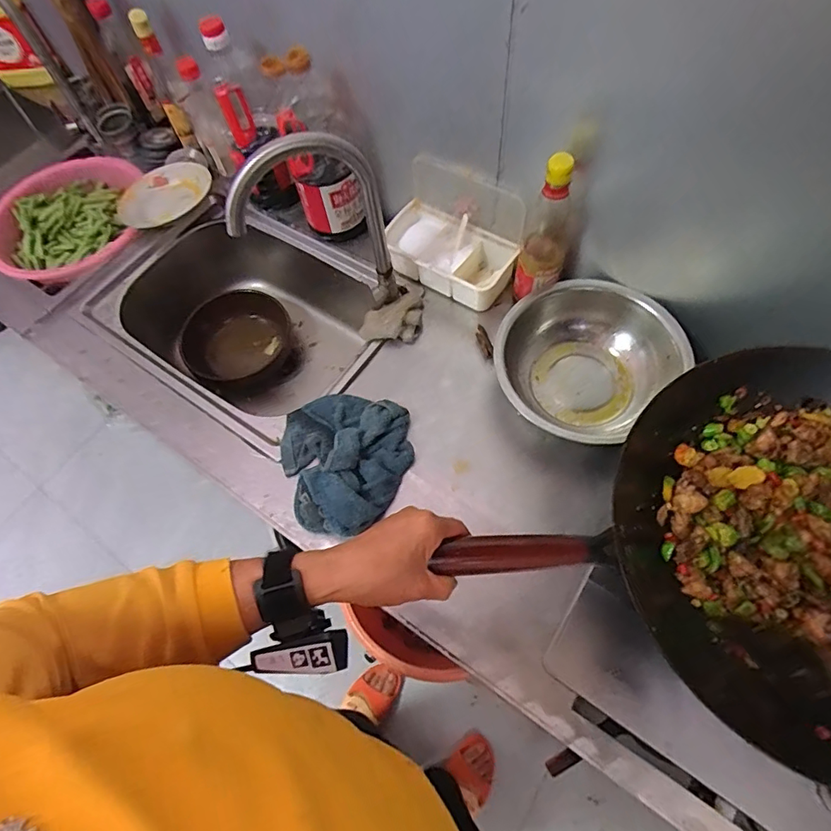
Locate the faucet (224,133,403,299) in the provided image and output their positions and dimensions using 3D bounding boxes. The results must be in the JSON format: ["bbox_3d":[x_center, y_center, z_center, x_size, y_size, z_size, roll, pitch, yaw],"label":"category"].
[{"bbox_3d":[-0.131,-0.237,0.716,0.216,0.331,0.048,-27,65,-11],"label":"faucet"}]

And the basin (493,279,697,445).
[{"bbox_3d":[0.239,-0.080,0.731,0.236,0.110,0.228,-1,63,2],"label":"basin"}]

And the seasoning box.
[{"bbox_3d":[0.058,-0.291,0.826,0.226,0.175,0.113,26,67,14],"label":"seasoning box"}]

